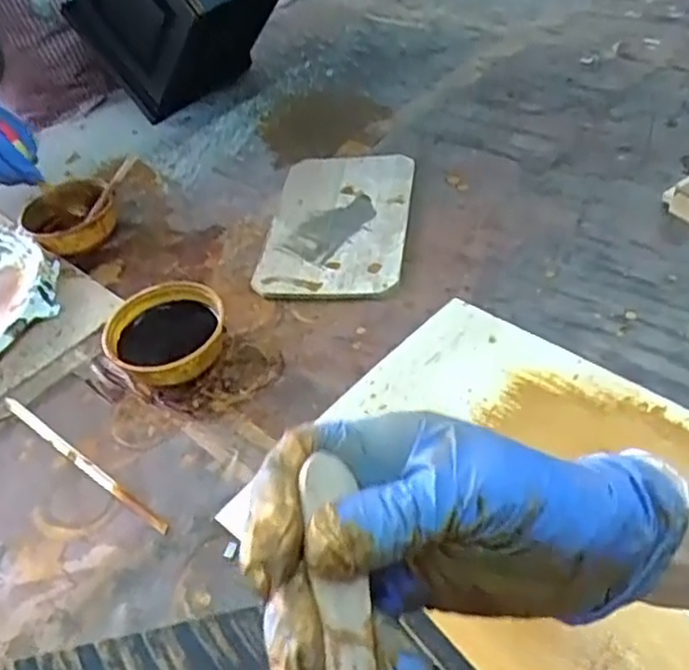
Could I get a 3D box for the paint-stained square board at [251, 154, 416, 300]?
[{"bbox_3d":[-0.007,-0.133,0.812,0.159,0.013,0.242,0,50,13],"label":"paint-stained square board"}]

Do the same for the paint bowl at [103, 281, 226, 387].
[{"bbox_3d":[-0.175,0.001,0.698,0.107,0.050,0.107,-4,44,4],"label":"paint bowl"}]

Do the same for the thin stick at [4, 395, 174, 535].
[{"bbox_3d":[-0.238,0.112,0.634,0.238,0.004,0.012,27,53,31],"label":"thin stick"}]

